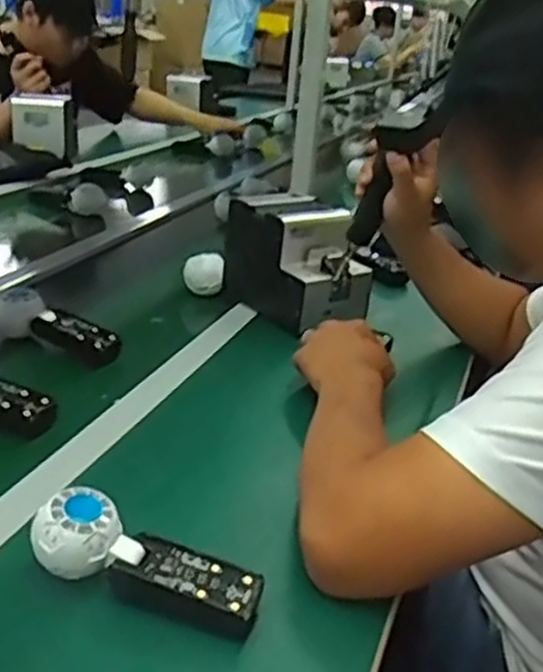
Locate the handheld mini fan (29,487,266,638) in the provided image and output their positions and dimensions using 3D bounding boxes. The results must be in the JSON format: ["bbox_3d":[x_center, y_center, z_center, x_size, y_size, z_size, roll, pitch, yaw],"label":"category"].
[{"bbox_3d":[-0.091,0.167,0.563,0.171,0.047,0.051,23,25,4],"label":"handheld mini fan"}]

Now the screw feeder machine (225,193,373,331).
[{"bbox_3d":[0.038,-0.108,1.074,0.121,0.128,0.210,-11,29,-35],"label":"screw feeder machine"}]

